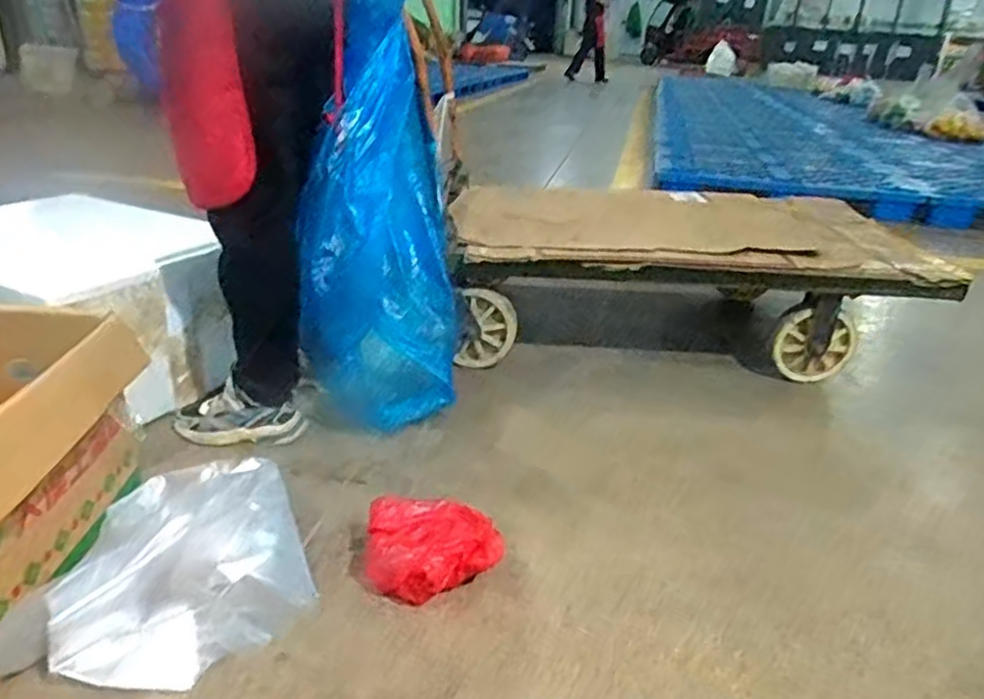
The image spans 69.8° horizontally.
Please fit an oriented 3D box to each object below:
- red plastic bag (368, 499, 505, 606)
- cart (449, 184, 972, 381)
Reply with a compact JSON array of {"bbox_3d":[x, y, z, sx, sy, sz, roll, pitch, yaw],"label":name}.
[{"bbox_3d":[-0.086,0.288,0.990,0.198,0.097,0.136,6,24,5],"label":"red plastic bag"},{"bbox_3d":[0.483,-0.201,1.802,1.139,0.276,0.614,2,25,-1],"label":"cart"}]

